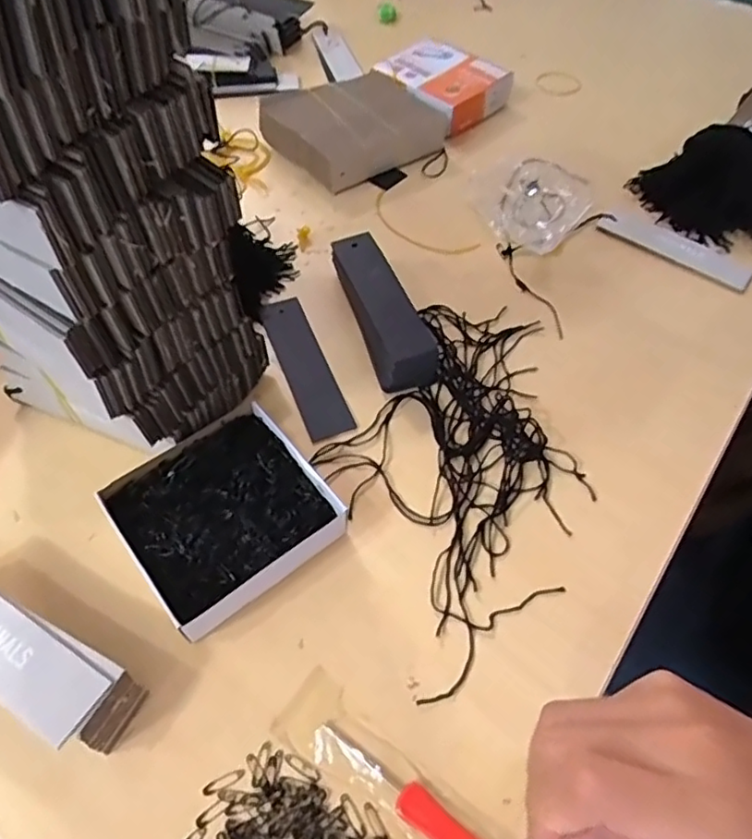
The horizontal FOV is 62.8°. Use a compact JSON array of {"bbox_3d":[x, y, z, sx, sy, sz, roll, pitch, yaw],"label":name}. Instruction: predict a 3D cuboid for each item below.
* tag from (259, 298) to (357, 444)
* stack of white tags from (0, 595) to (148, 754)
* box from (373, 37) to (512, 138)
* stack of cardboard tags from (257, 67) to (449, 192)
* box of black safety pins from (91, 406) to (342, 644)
[{"bbox_3d":[-0.051,-0.039,0.432,0.031,0.004,0.127,-18,57,-15],"label":"tag"},{"bbox_3d":[-0.177,0.112,0.298,0.128,0.038,0.035,24,57,14],"label":"stack of white tags"},{"bbox_3d":[0.067,-0.341,0.629,0.101,0.037,0.113,-37,64,-25],"label":"box"},{"bbox_3d":[-0.018,-0.273,0.574,0.143,0.045,0.108,-33,62,-23],"label":"stack of cardboard tags"},{"bbox_3d":[-0.085,0.053,0.350,0.103,0.027,0.104,-33,62,-23],"label":"box of black safety pins"}]

